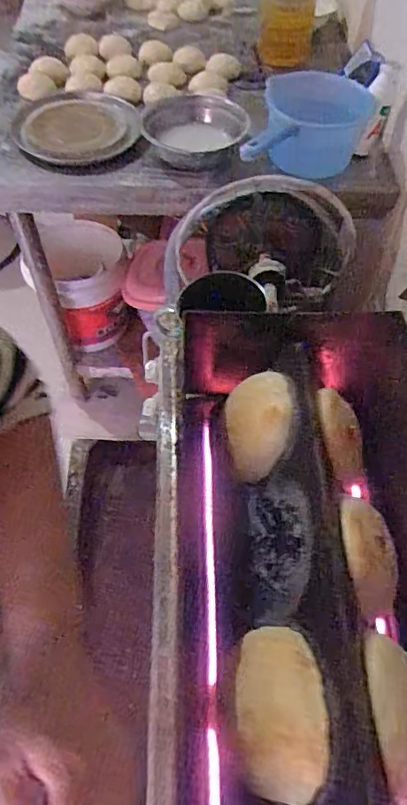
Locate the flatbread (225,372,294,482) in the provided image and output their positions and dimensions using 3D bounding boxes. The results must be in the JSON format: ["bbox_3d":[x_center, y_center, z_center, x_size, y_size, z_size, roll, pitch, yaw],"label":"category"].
[{"bbox_3d":[0.069,0.027,0.616,0.085,0.027,0.128,-5,79,34],"label":"flatbread"}]

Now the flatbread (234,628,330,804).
[{"bbox_3d":[0.077,0.277,0.461,0.088,0.066,0.132,-6,47,29],"label":"flatbread"}]

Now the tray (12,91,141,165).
[{"bbox_3d":[-0.237,-0.508,0.953,0.227,0.037,0.226,-1,56,-3],"label":"tray"}]

